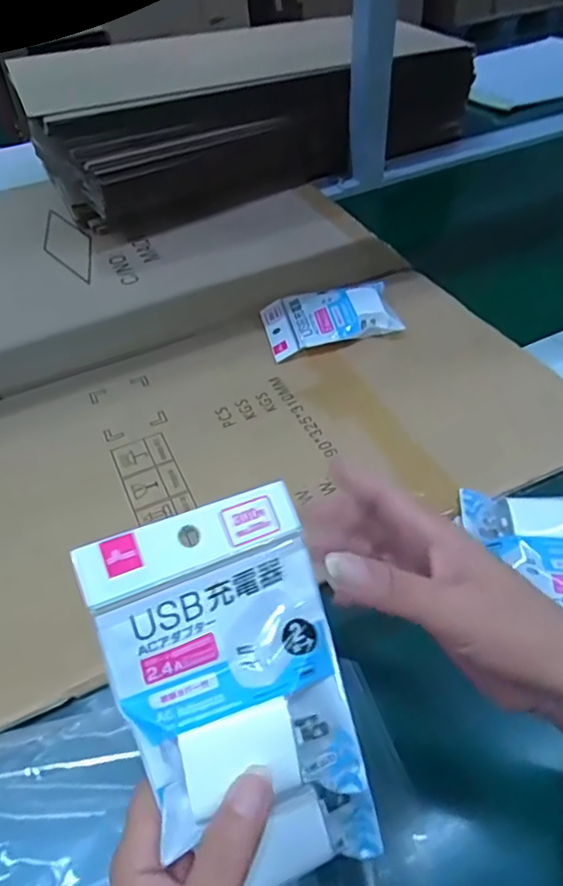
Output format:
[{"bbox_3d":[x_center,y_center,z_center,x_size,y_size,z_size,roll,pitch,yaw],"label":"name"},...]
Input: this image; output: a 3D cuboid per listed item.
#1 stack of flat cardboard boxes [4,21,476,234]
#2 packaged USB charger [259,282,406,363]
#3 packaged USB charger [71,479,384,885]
[{"bbox_3d":[-0.018,-0.457,0.846,0.597,0.182,0.155,-26,50,-19],"label":"stack of flat cardboard boxes"},{"bbox_3d":[0.049,-0.134,0.624,0.132,0.032,0.085,-12,46,-7],"label":"packaged USB charger"},{"bbox_3d":[-0.016,0.109,0.255,0.094,0.028,0.164,-16,85,-25],"label":"packaged USB charger"}]

